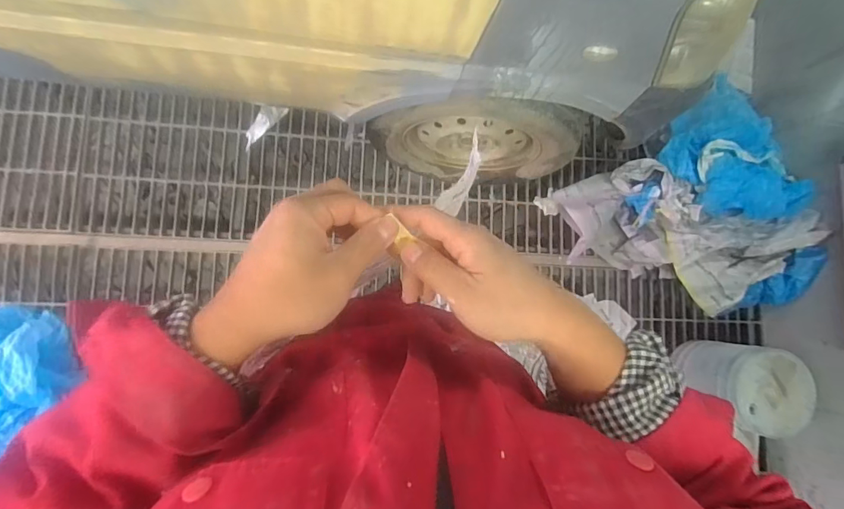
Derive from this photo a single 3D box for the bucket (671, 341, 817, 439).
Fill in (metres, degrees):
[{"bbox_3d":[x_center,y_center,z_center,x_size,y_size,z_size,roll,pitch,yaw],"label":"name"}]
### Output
[{"bbox_3d":[0.991,0.410,1.498,0.248,0.348,0.249,1,85,-8],"label":"bucket"}]

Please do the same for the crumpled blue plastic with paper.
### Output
[{"bbox_3d":[0.923,-0.092,1.560,0.730,0.302,0.716,-33,91,-10],"label":"crumpled blue plastic with paper"}]

